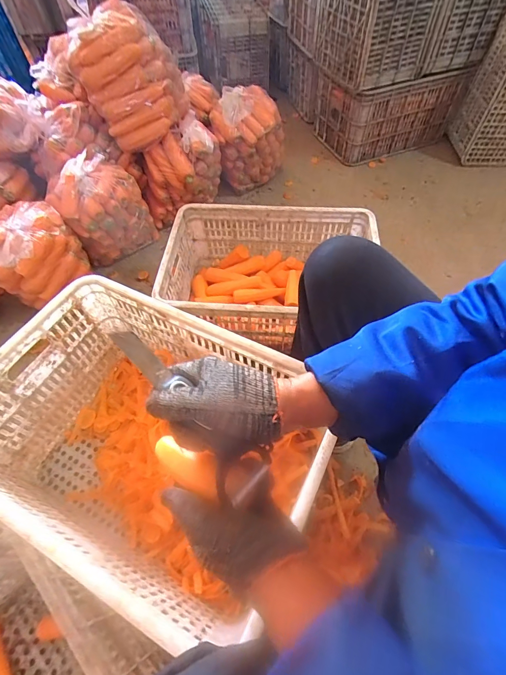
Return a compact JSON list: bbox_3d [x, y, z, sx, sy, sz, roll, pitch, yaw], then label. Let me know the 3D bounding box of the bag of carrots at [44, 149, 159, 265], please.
[{"bbox_3d":[-0.470,-0.403,1.082,0.175,0.271,0.258,40,67,23],"label":"bag of carrots"}]

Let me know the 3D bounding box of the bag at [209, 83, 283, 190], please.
[{"bbox_3d":[-0.010,-0.738,1.277,0.264,0.303,0.201,-11,58,-5],"label":"bag"}]

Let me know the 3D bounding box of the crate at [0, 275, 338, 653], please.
[{"bbox_3d":[-0.195,0.209,0.695,0.606,0.337,0.424,23,61,15],"label":"crate"}]

